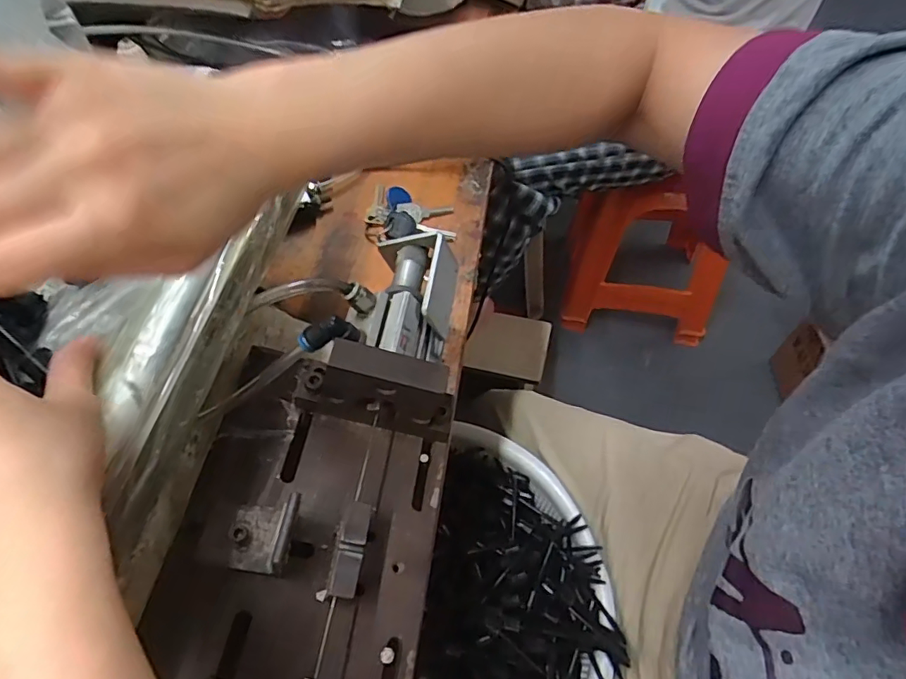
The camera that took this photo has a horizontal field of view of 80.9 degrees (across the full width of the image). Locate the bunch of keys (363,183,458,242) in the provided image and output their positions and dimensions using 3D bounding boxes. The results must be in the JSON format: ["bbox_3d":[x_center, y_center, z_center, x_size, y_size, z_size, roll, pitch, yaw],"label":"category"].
[{"bbox_3d":[-0.042,-0.124,0.522,0.086,0.013,0.064,3,57,5],"label":"bunch of keys"}]

